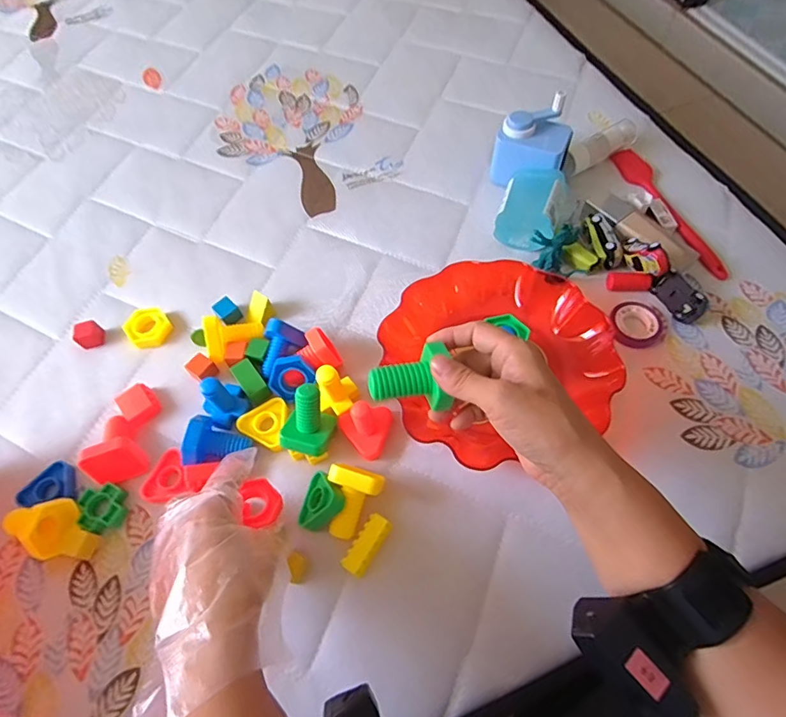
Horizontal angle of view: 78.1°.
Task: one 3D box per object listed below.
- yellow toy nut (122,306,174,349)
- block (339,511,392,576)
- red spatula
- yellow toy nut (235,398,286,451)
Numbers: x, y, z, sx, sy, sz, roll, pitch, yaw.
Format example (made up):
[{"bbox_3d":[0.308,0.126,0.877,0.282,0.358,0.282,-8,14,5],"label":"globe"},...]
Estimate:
[{"bbox_3d":[-0.258,-0.033,0.513,0.043,0.015,0.042,-1,63,1],"label":"yellow toy nut"},{"bbox_3d":[-0.021,0.153,0.398,0.020,0.017,0.048,29,68,15],"label":"block"},{"bbox_3d":[0.319,-0.172,0.564,0.034,0.023,0.210,-15,64,-6],"label":"red spatula"},{"bbox_3d":[-0.116,0.059,0.456,0.048,0.014,0.043,27,67,14],"label":"yellow toy nut"}]

